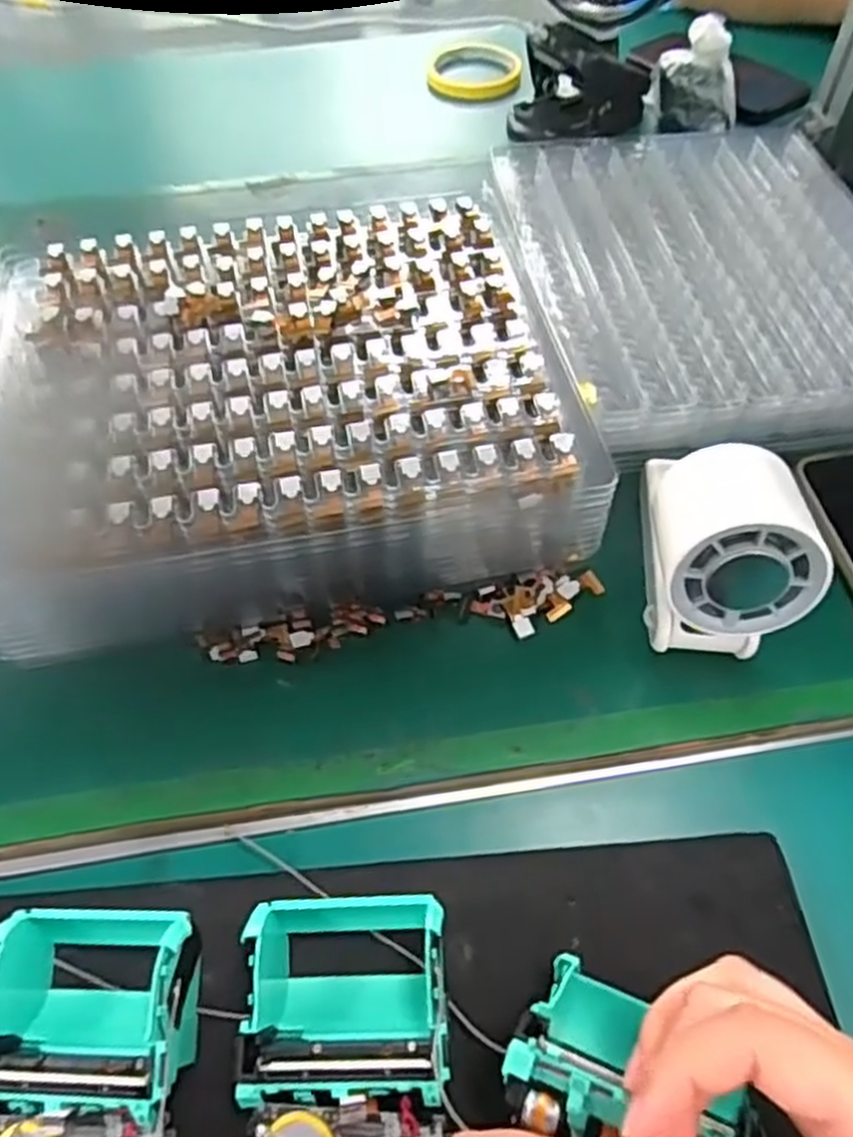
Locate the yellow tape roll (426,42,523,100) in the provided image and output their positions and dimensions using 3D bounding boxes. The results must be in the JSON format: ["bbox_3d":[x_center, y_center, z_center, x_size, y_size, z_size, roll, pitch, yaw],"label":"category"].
[{"bbox_3d":[0.046,-0.465,0.735,0.084,0.020,0.084,5,58,4],"label":"yellow tape roll"}]

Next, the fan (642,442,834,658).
[{"bbox_3d":[0.126,-0.003,0.345,0.066,0.087,0.067,3,56,6],"label":"fan"}]

